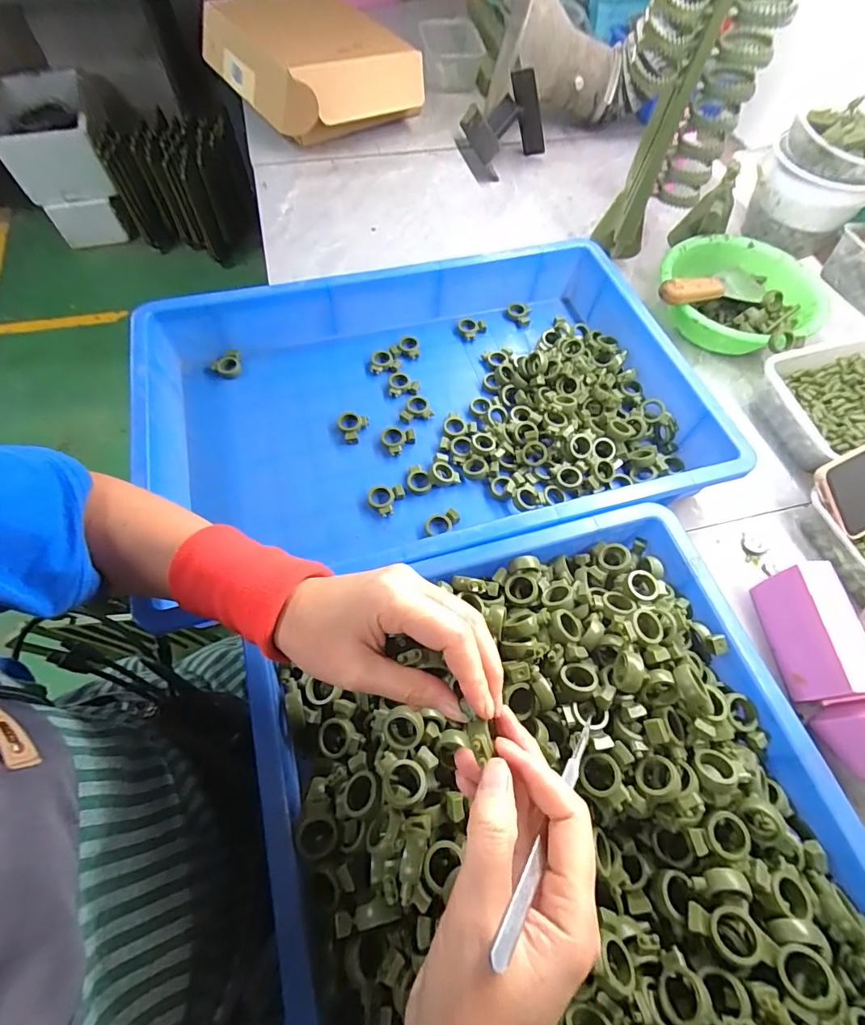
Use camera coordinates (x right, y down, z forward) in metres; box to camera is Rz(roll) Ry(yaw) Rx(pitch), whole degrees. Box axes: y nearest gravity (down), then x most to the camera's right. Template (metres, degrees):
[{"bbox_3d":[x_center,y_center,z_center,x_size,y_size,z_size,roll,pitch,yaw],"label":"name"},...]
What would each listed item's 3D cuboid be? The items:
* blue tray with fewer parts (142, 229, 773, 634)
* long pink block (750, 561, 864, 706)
[{"bbox_3d":[-0.008,-0.114,0.504,0.550,0.080,0.366,-13,63,-8],"label":"blue tray with fewer parts"},{"bbox_3d":[0.337,0.107,0.407,0.038,0.063,0.107,-1,62,-3],"label":"long pink block"}]

